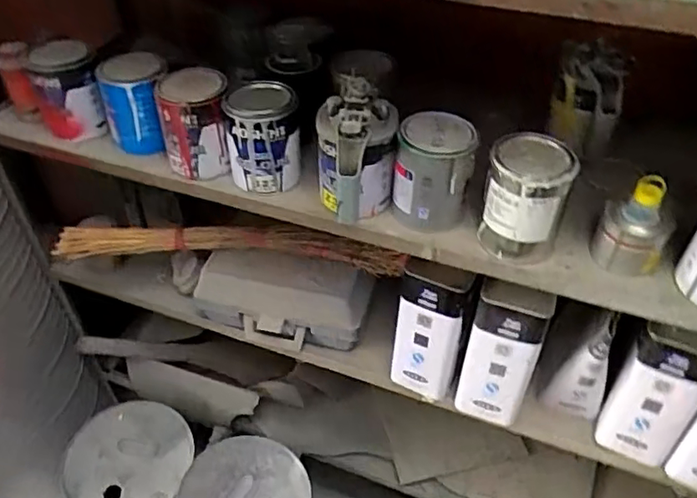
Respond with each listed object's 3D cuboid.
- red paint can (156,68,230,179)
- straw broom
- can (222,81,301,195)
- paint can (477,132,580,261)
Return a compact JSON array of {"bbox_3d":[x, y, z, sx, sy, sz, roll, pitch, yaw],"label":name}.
[{"bbox_3d":[-0.223,-0.179,0.858,0.093,0.141,0.105,-7,42,-6],"label":"red paint can"},{"bbox_3d":[-0.210,-0.007,1.054,0.610,0.075,0.075,1,41,4],"label":"straw broom"},{"bbox_3d":[-0.123,-0.158,0.837,0.103,0.135,0.103,-5,41,-3],"label":"can"},{"bbox_3d":[0.231,-0.063,0.756,0.096,0.148,0.096,-1,41,1],"label":"paint can"}]

